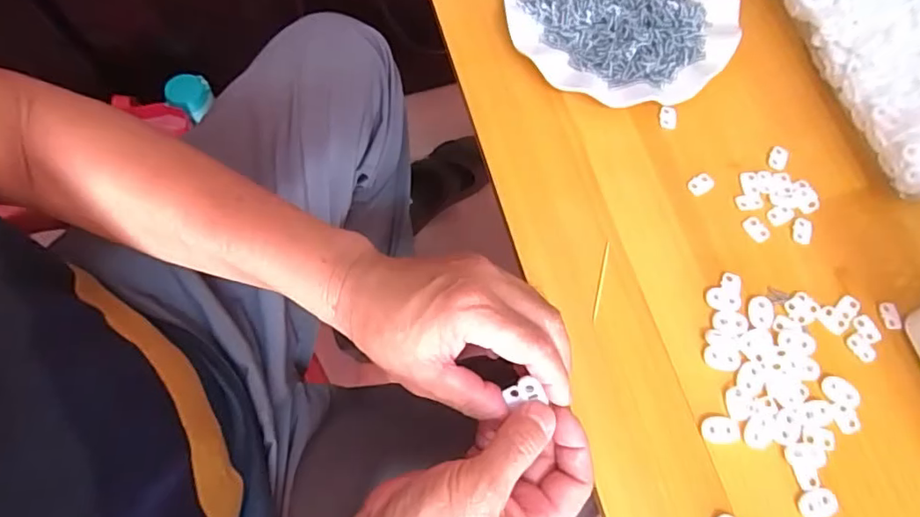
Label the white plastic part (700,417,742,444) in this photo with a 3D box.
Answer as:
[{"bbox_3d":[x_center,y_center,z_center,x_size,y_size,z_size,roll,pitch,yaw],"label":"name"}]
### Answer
[{"bbox_3d":[0.164,0.108,0.345,0.024,0.004,0.016,3,69,1],"label":"white plastic part"}]

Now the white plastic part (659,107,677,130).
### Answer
[{"bbox_3d":[0.162,-0.110,0.430,0.014,0.005,0.017,10,69,3],"label":"white plastic part"}]

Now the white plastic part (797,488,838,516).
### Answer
[{"bbox_3d":[0.216,0.148,0.331,0.023,0.004,0.016,-17,70,-7],"label":"white plastic part"}]

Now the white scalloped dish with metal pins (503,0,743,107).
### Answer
[{"bbox_3d":[0.131,-0.202,0.455,0.175,0.023,0.177,0,69,0],"label":"white scalloped dish with metal pins"}]

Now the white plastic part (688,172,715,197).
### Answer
[{"bbox_3d":[0.181,-0.056,0.412,0.020,0.004,0.015,-38,74,-13],"label":"white plastic part"}]

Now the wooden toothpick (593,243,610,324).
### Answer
[{"bbox_3d":[0.099,0.016,0.385,0.004,0.005,0.056,13,70,5],"label":"wooden toothpick"}]

